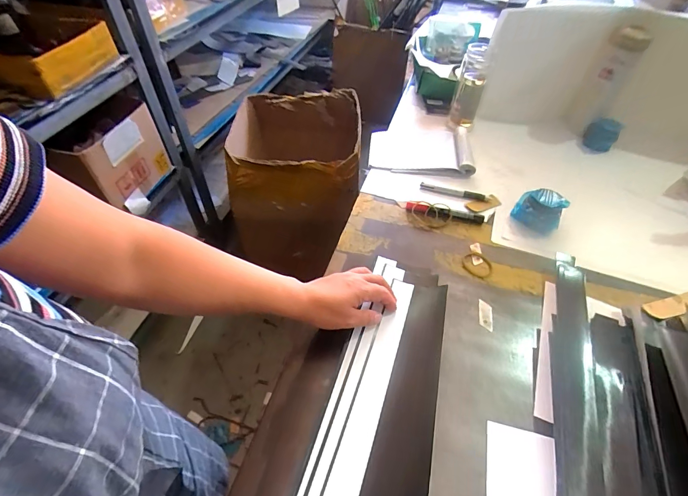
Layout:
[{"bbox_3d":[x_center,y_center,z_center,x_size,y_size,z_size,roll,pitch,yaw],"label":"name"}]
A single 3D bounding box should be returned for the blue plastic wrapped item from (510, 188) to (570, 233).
[{"bbox_3d":[0.345,-0.066,0.652,0.077,0.062,0.051,31,56,25],"label":"blue plastic wrapped item"}]

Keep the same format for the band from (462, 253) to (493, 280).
[{"bbox_3d":[0.220,0.029,0.608,0.051,0.004,0.048,-3,52,3],"label":"band"}]

